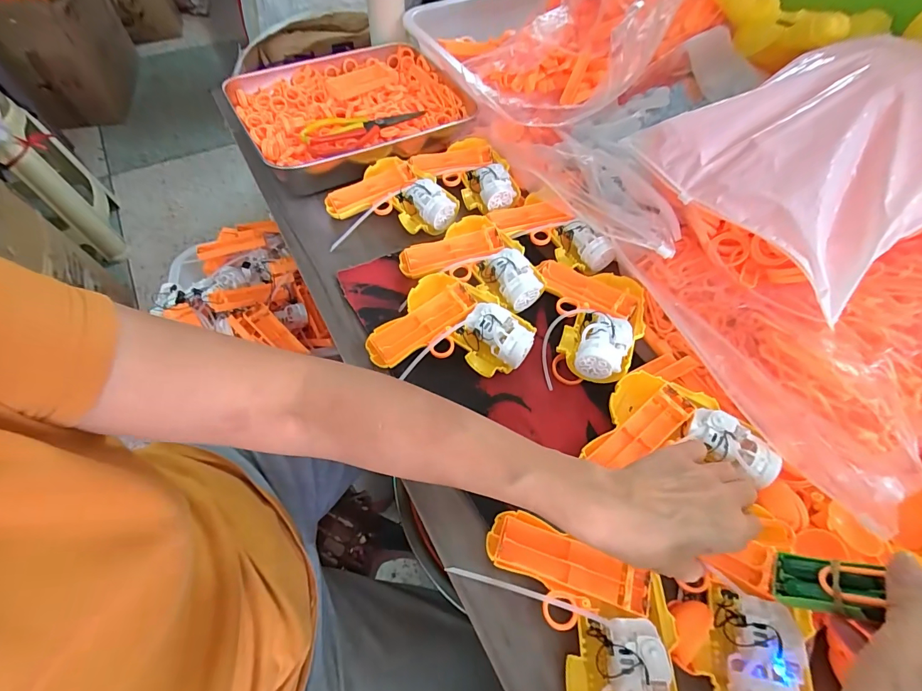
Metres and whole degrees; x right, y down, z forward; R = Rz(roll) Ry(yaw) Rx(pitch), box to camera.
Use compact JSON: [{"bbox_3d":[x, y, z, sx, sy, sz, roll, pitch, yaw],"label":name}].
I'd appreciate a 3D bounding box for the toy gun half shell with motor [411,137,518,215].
[{"bbox_3d":[0.011,-0.225,0.532,0.097,0.034,0.137,-28,64,-18],"label":"toy gun half shell with motor"}]

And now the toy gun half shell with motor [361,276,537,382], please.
[{"bbox_3d":[-0.013,-0.002,0.397,0.133,0.041,0.125,35,63,18],"label":"toy gun half shell with motor"}]

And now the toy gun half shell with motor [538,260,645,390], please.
[{"bbox_3d":[0.136,-0.031,0.418,0.098,0.050,0.144,4,58,-1],"label":"toy gun half shell with motor"}]

